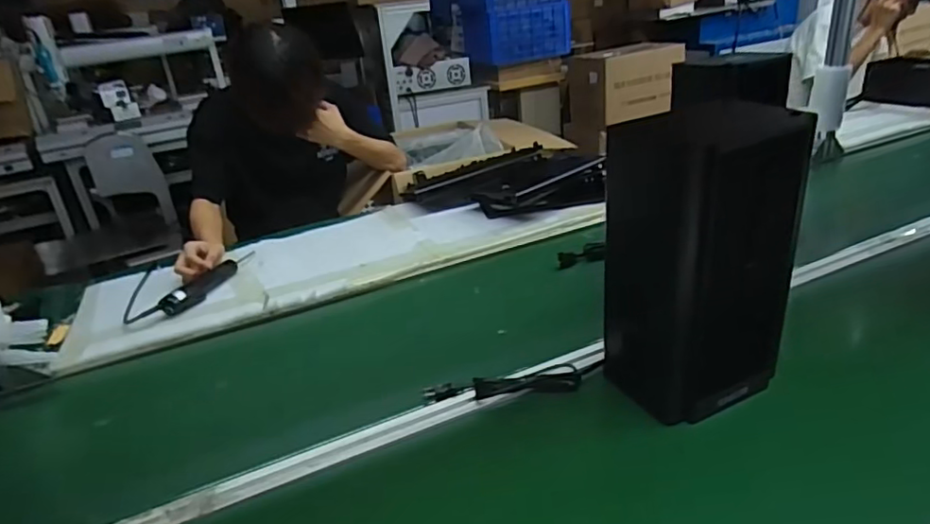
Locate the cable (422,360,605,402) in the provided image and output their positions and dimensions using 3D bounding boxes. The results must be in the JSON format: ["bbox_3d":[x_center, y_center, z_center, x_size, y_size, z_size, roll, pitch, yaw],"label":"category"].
[{"bbox_3d":[0.066,0.164,0.818,0.241,0.026,0.026,-5,25,2],"label":"cable"}]

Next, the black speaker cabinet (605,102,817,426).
[{"bbox_3d":[0.287,0.011,0.732,0.186,0.373,0.140,-17,27,-21],"label":"black speaker cabinet"}]

